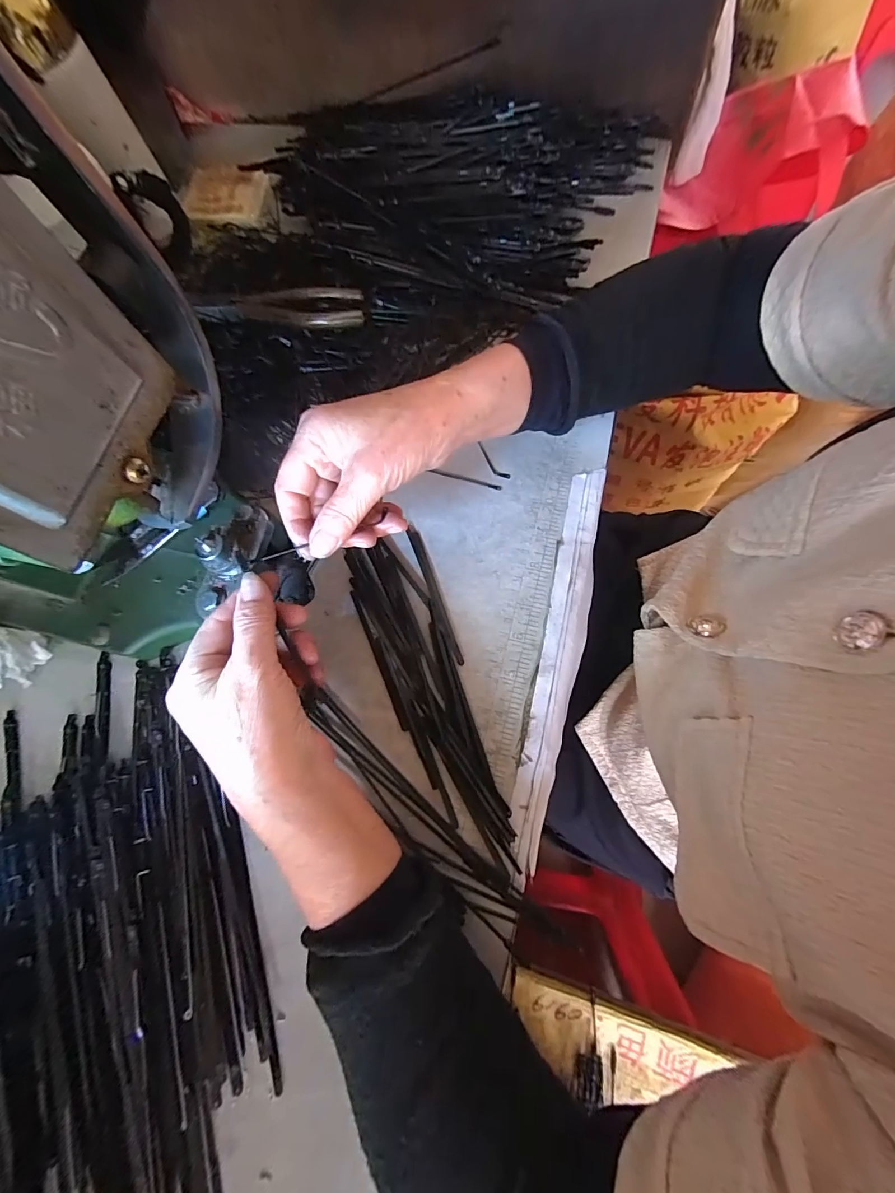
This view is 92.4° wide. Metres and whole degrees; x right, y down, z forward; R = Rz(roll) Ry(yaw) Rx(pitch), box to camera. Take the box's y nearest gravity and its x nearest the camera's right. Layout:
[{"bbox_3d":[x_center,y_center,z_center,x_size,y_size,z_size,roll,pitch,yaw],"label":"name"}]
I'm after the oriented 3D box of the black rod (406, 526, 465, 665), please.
[{"bbox_3d":[-0.009,-0.003,0.293,0.007,0.010,0.102,-20,71,-1],"label":"black rod"}]

